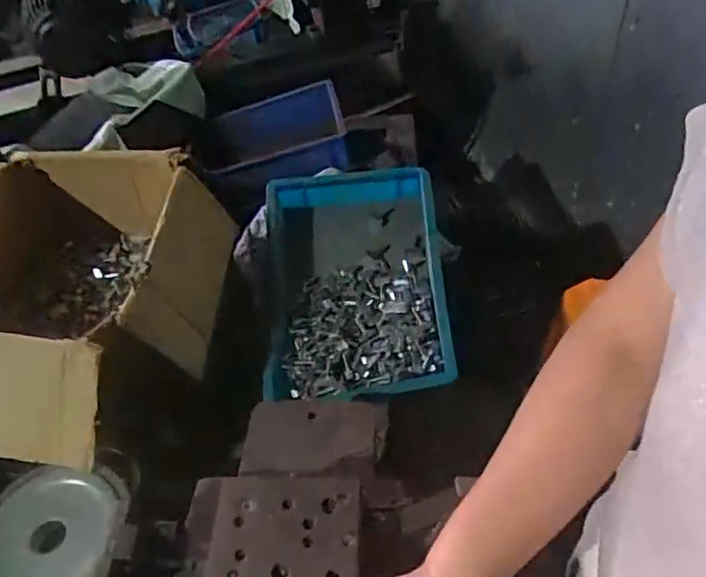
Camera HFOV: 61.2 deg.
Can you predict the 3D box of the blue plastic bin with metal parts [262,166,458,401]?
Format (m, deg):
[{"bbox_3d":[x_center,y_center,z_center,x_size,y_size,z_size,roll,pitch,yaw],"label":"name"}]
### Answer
[{"bbox_3d":[0.000,-0.021,0.850,0.253,0.106,0.380,-5,47,1],"label":"blue plastic bin with metal parts"}]

